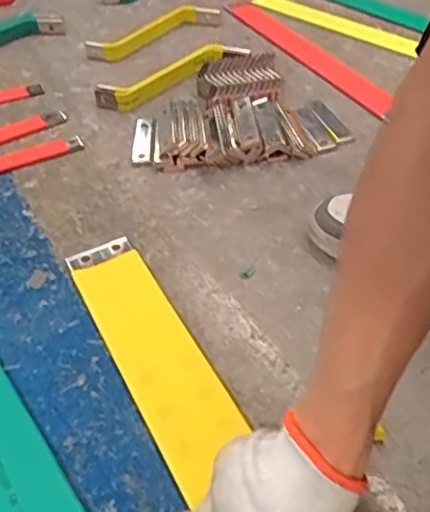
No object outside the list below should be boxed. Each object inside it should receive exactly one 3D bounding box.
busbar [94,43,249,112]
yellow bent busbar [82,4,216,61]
[{"bbox_3d":[-0.063,-0.294,1.014,0.261,0.035,0.063,-25,49,-22],"label":"busbar"},{"bbox_3d":[-0.108,-0.403,1.125,0.272,0.023,0.066,-30,51,-26],"label":"yellow bent busbar"}]

